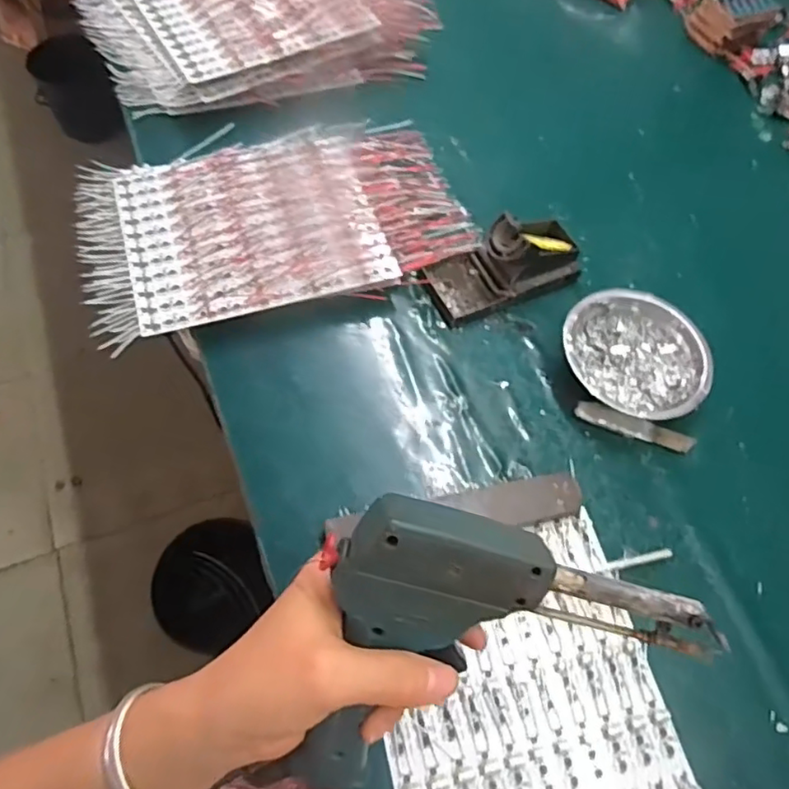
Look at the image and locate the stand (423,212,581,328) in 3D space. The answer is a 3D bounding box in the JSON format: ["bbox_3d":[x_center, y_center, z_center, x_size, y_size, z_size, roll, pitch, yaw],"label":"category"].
[{"bbox_3d":[0.107,-0.130,0.577,0.151,0.063,0.069,-22,65,-15],"label":"stand"}]

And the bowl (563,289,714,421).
[{"bbox_3d":[0.215,-0.032,0.554,0.127,0.039,0.123,2,62,-3],"label":"bowl"}]

